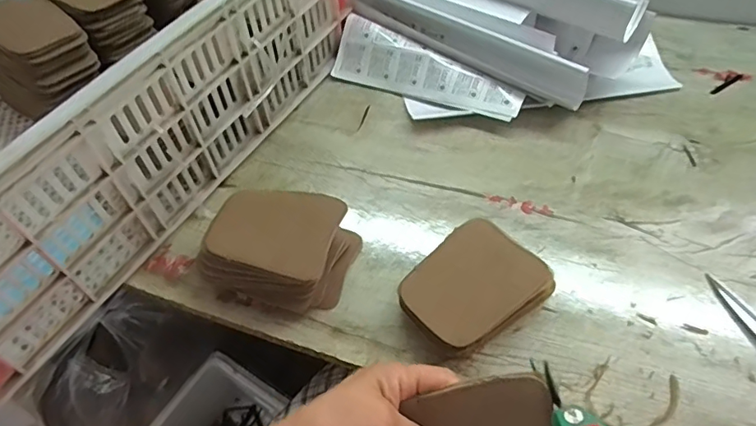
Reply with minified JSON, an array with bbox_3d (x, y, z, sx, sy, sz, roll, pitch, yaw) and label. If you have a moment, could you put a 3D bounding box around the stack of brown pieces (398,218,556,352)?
[{"bbox_3d":[0.083,0.068,0.463,0.114,0.043,0.092,-36,57,-21],"label":"stack of brown pieces"}]

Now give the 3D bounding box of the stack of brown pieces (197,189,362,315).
[{"bbox_3d":[-0.094,0.033,0.487,0.123,0.070,0.095,12,54,14],"label":"stack of brown pieces"}]

